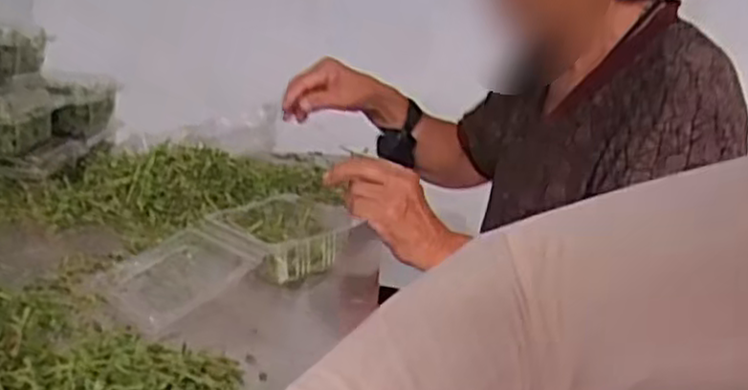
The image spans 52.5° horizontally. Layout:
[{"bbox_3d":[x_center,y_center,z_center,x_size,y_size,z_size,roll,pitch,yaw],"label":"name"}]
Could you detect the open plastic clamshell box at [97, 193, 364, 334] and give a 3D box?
[{"bbox_3d":[-0.136,0.051,0.726,0.235,0.047,0.163,-14,23,-37],"label":"open plastic clamshell box"}]

